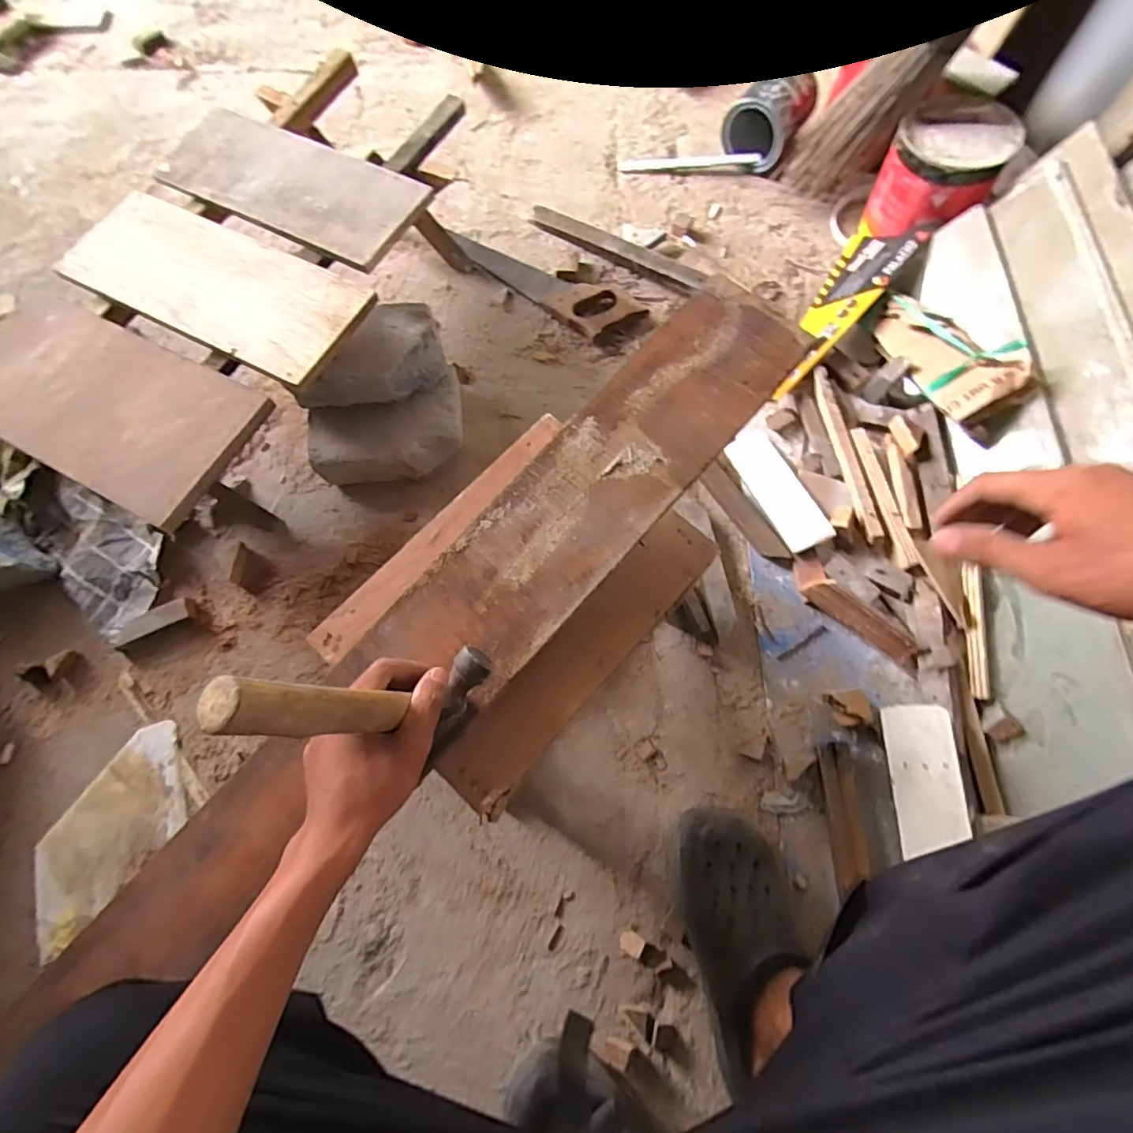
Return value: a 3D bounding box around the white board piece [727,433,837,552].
[{"bbox_3d":[0.284,-0.104,0.772,0.063,0.007,0.185,-26,63,3],"label":"white board piece"}]

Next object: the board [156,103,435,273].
[{"bbox_3d":[-0.355,-0.492,0.735,0.354,0.019,0.146,29,74,11],"label":"board"}]

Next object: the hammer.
[{"bbox_3d":[-0.124,0.086,0.367,0.028,0.228,0.077,37,93,23],"label":"hammer"}]

